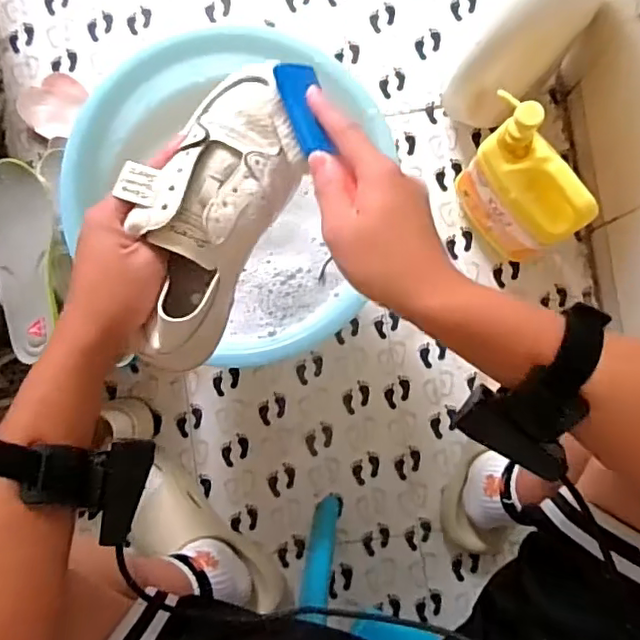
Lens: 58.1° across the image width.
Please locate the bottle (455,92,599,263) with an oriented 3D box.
[{"bbox_3d":[0.241,-0.160,0.726,0.067,0.259,0.164,-26,88,-1],"label":"bottle"}]

